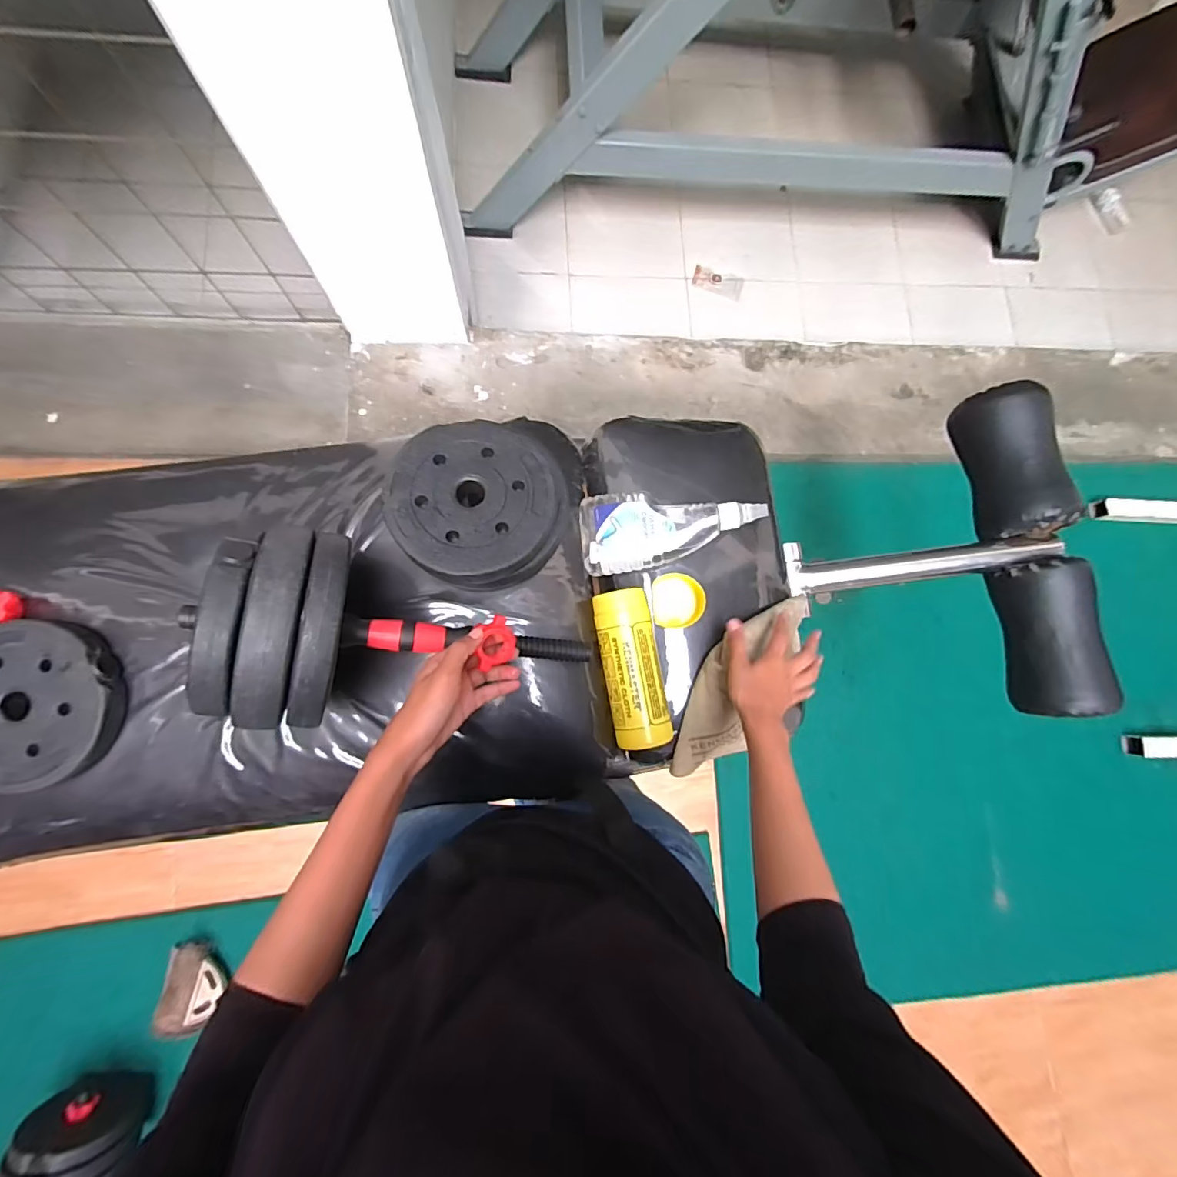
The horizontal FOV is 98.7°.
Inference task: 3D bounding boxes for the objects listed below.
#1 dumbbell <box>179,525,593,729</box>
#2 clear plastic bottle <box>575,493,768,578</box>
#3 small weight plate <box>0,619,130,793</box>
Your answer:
[{"bbox_3d":[-0.164,0.049,0.484,0.330,0.143,0.172,7,80,-5],"label":"dumbbell"},{"bbox_3d":[0.097,-0.077,0.608,0.207,0.072,0.096,-9,84,-7],"label":"clear plastic bottle"},{"bbox_3d":[-0.586,0.120,0.525,0.170,0.024,0.170,1,81,-6],"label":"small weight plate"}]

